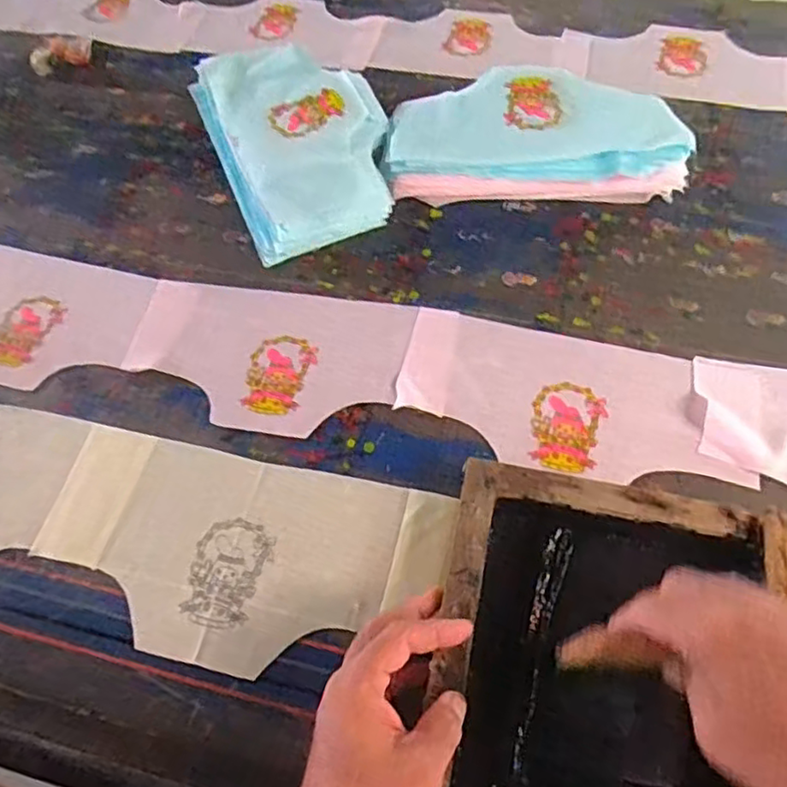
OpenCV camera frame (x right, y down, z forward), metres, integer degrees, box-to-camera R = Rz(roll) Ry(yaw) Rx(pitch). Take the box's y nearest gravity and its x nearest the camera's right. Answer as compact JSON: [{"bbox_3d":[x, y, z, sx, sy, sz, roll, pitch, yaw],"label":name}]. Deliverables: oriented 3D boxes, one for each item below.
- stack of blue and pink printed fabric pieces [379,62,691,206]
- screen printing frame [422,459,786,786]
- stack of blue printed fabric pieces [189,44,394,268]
[{"bbox_3d":[0.152,-0.290,0.714,0.321,0.053,0.178,-1,60,3],"label":"stack of blue and pink printed fabric pieces"},{"bbox_3d":[0.145,0.192,0.430,0.234,0.063,0.259,9,61,9],"label":"screen printing frame"},{"bbox_3d":[-0.109,-0.296,0.737,0.188,0.050,0.306,-21,61,-8],"label":"stack of blue printed fabric pieces"}]

